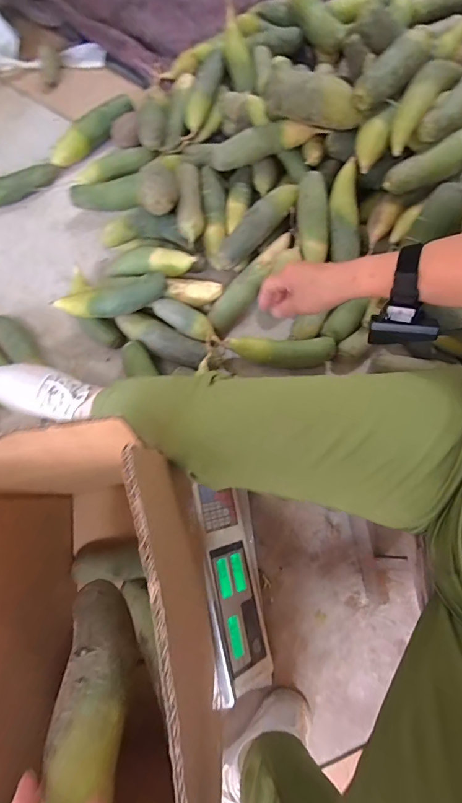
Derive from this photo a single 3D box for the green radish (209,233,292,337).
[{"bbox_3d":[0.036,-0.246,0.744,0.055,0.061,0.244,36,78,9],"label":"green radish"}]

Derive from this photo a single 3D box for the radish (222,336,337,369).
[{"bbox_3d":[0.096,-0.096,0.737,0.211,0.055,0.054,-1,76,0],"label":"radish"}]

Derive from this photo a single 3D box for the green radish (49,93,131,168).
[{"bbox_3d":[-0.340,-0.660,0.903,0.238,0.073,0.054,-40,79,-9],"label":"green radish"}]

